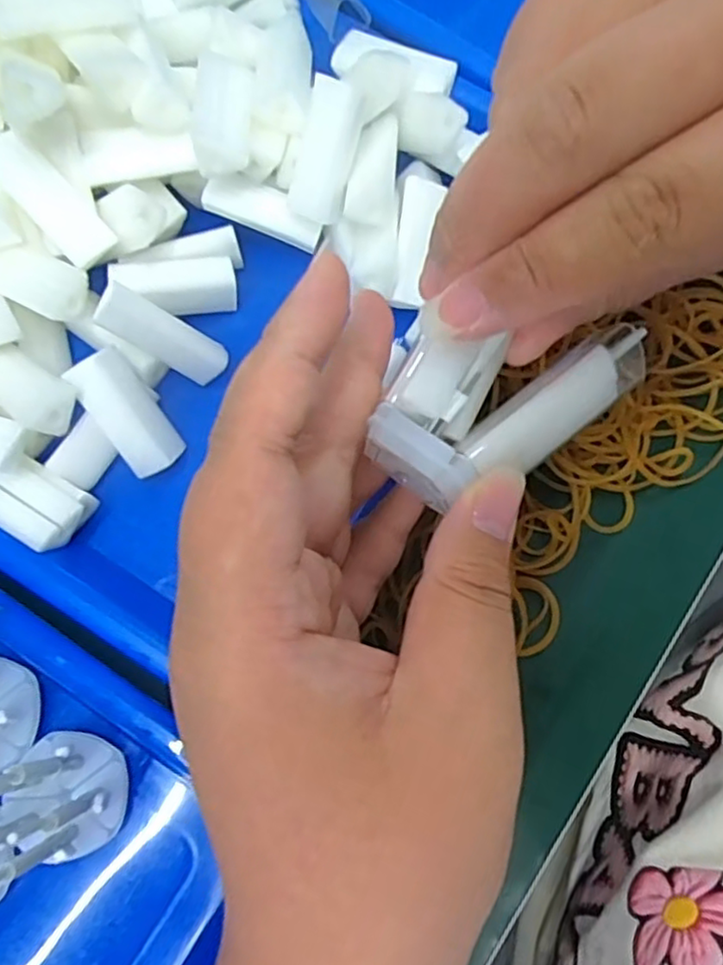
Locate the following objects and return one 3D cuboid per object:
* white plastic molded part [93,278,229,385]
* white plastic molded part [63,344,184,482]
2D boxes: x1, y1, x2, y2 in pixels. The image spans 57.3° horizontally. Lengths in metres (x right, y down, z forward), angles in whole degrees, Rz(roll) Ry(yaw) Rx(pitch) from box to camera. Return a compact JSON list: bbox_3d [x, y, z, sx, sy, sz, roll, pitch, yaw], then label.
[{"bbox_3d":[-0.071,-0.053,0.237,0.046,0.011,0.017,30,75,-30],"label":"white plastic molded part"},{"bbox_3d":[-0.083,-0.025,0.237,0.021,0.018,0.045,-34,104,-8],"label":"white plastic molded part"}]

